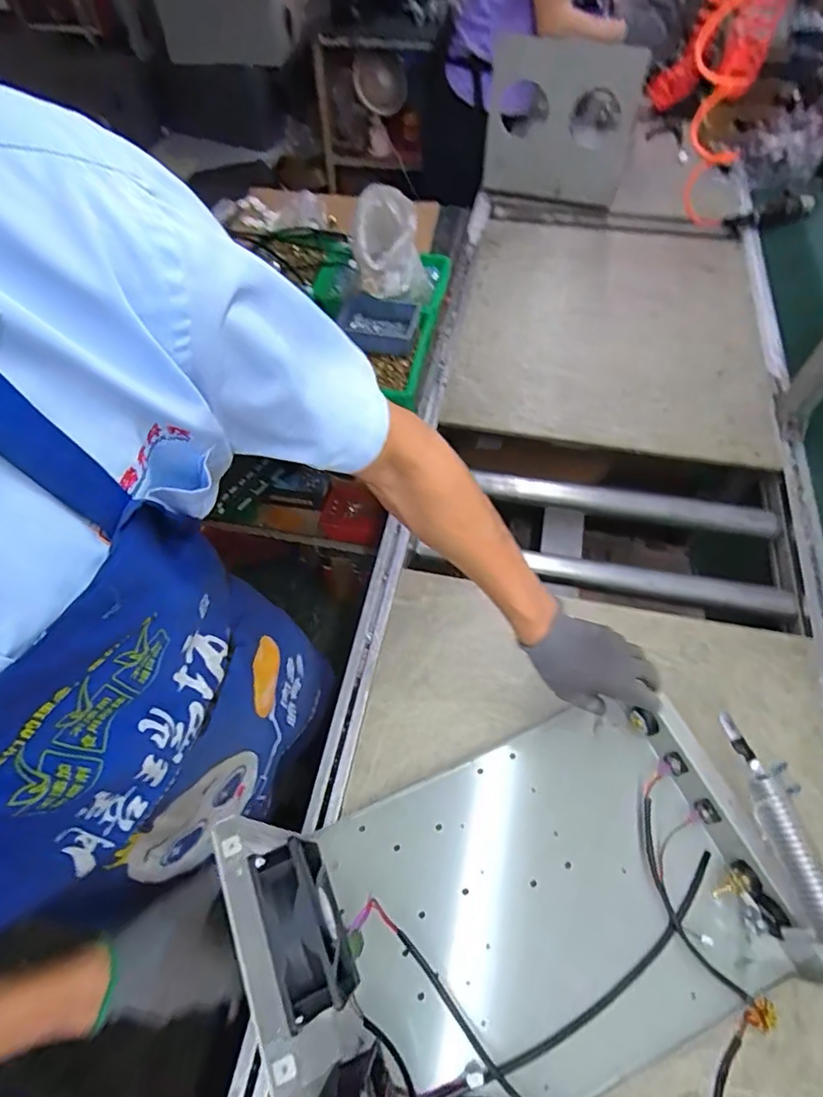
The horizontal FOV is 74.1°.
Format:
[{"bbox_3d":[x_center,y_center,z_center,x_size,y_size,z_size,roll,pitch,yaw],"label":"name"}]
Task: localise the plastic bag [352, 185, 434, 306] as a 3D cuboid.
[{"bbox_3d":[-0.033,-0.548,1.012,0.135,0.169,0.147,-3,59,2],"label":"plastic bag"}]

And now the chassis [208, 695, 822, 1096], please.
[{"bbox_3d":[0.137,0.337,0.503,0.466,0.250,0.339,-22,60,-10],"label":"chassis"}]

